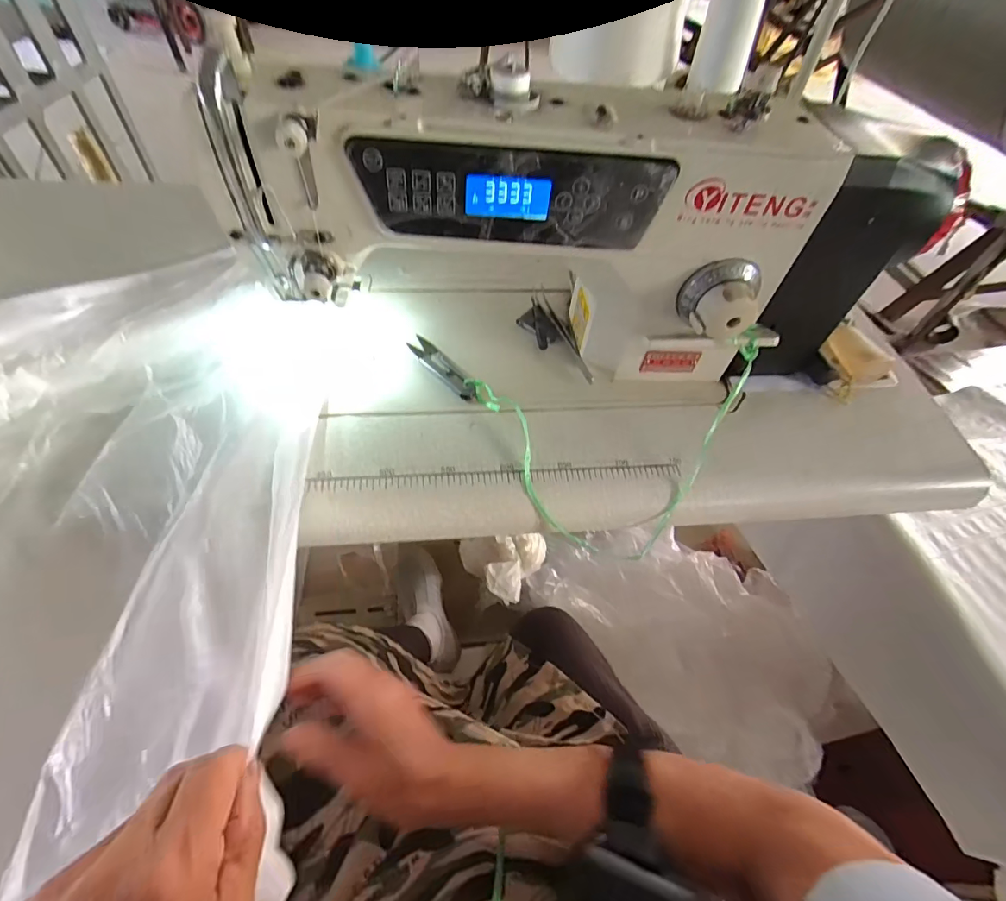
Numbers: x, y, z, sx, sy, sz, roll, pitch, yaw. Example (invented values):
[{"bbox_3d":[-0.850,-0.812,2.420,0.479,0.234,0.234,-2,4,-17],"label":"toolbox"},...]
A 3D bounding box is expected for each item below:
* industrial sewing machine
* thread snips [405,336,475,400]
[{"bbox_3d":[0.067,-0.165,0.398,0.502,0.227,0.139,2,54,-4],"label":"industrial sewing machine"},{"bbox_3d":[-0.058,-0.081,0.464,0.024,0.006,0.093,-36,64,-27],"label":"thread snips"}]

